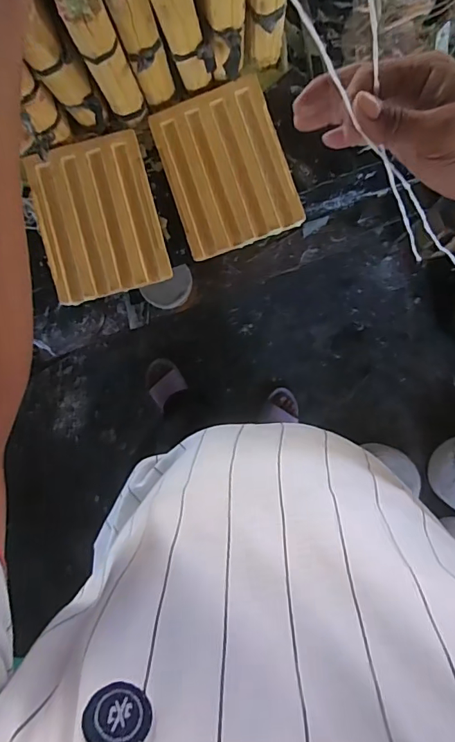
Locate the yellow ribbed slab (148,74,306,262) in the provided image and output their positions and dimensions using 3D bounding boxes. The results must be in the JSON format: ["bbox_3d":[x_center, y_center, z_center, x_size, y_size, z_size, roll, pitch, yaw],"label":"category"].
[{"bbox_3d":[-0.001,-0.285,0.650,0.163,0.015,0.217,-18,89,2],"label":"yellow ribbed slab"}]

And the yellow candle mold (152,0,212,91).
[{"bbox_3d":[-0.060,-0.414,0.560,0.056,0.196,0.063,-15,89,2],"label":"yellow candle mold"}]

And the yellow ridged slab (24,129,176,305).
[{"bbox_3d":[-0.184,-0.217,0.660,0.165,0.015,0.212,-15,89,2],"label":"yellow ridged slab"}]

